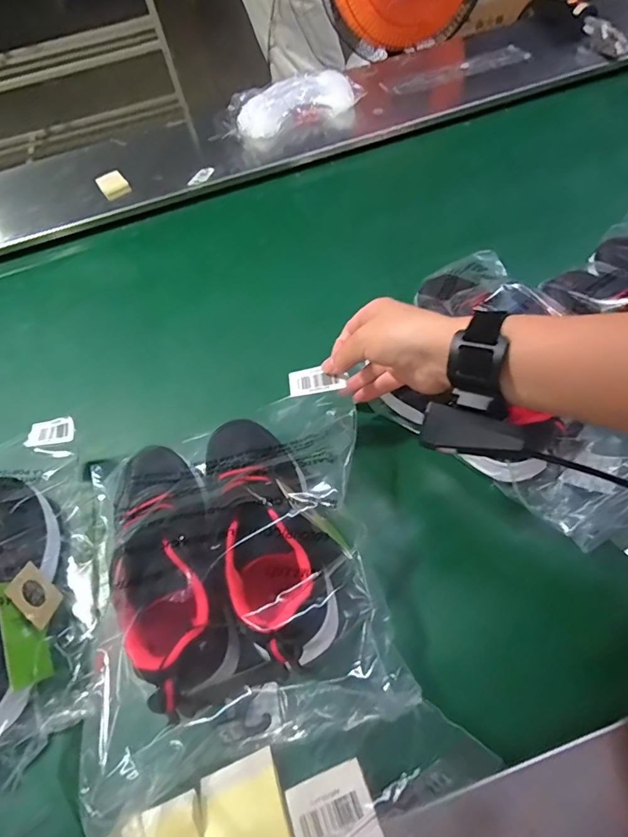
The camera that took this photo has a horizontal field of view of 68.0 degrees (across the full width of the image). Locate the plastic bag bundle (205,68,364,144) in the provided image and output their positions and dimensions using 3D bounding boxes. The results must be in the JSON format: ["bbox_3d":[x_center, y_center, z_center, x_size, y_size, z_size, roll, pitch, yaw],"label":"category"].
[{"bbox_3d":[-0.049,-0.552,0.824,0.245,0.075,0.113,-20,61,-12],"label":"plastic bag bundle"}]

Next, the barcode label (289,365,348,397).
[{"bbox_3d":[0.002,-0.035,0.420,0.050,0.004,0.025,-10,72,5],"label":"barcode label"}]

